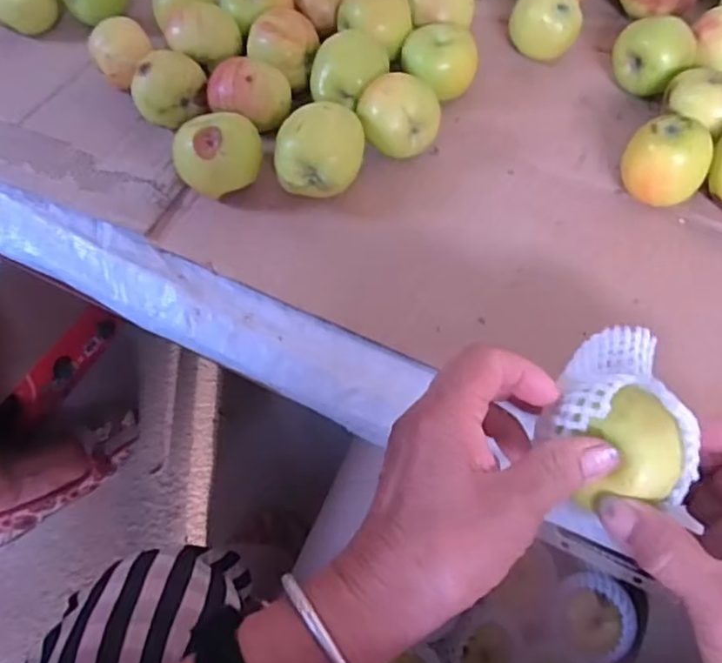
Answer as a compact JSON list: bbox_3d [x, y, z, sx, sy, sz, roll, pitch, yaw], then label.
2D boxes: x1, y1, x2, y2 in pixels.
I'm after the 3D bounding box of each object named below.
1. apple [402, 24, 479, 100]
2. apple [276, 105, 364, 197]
[{"bbox_3d":[0.066,-0.220,0.557,0.060,0.053,0.049,5,59,3],"label":"apple"},{"bbox_3d":[-0.030,-0.127,0.492,0.063,0.065,0.051,-4,59,-2],"label":"apple"}]

